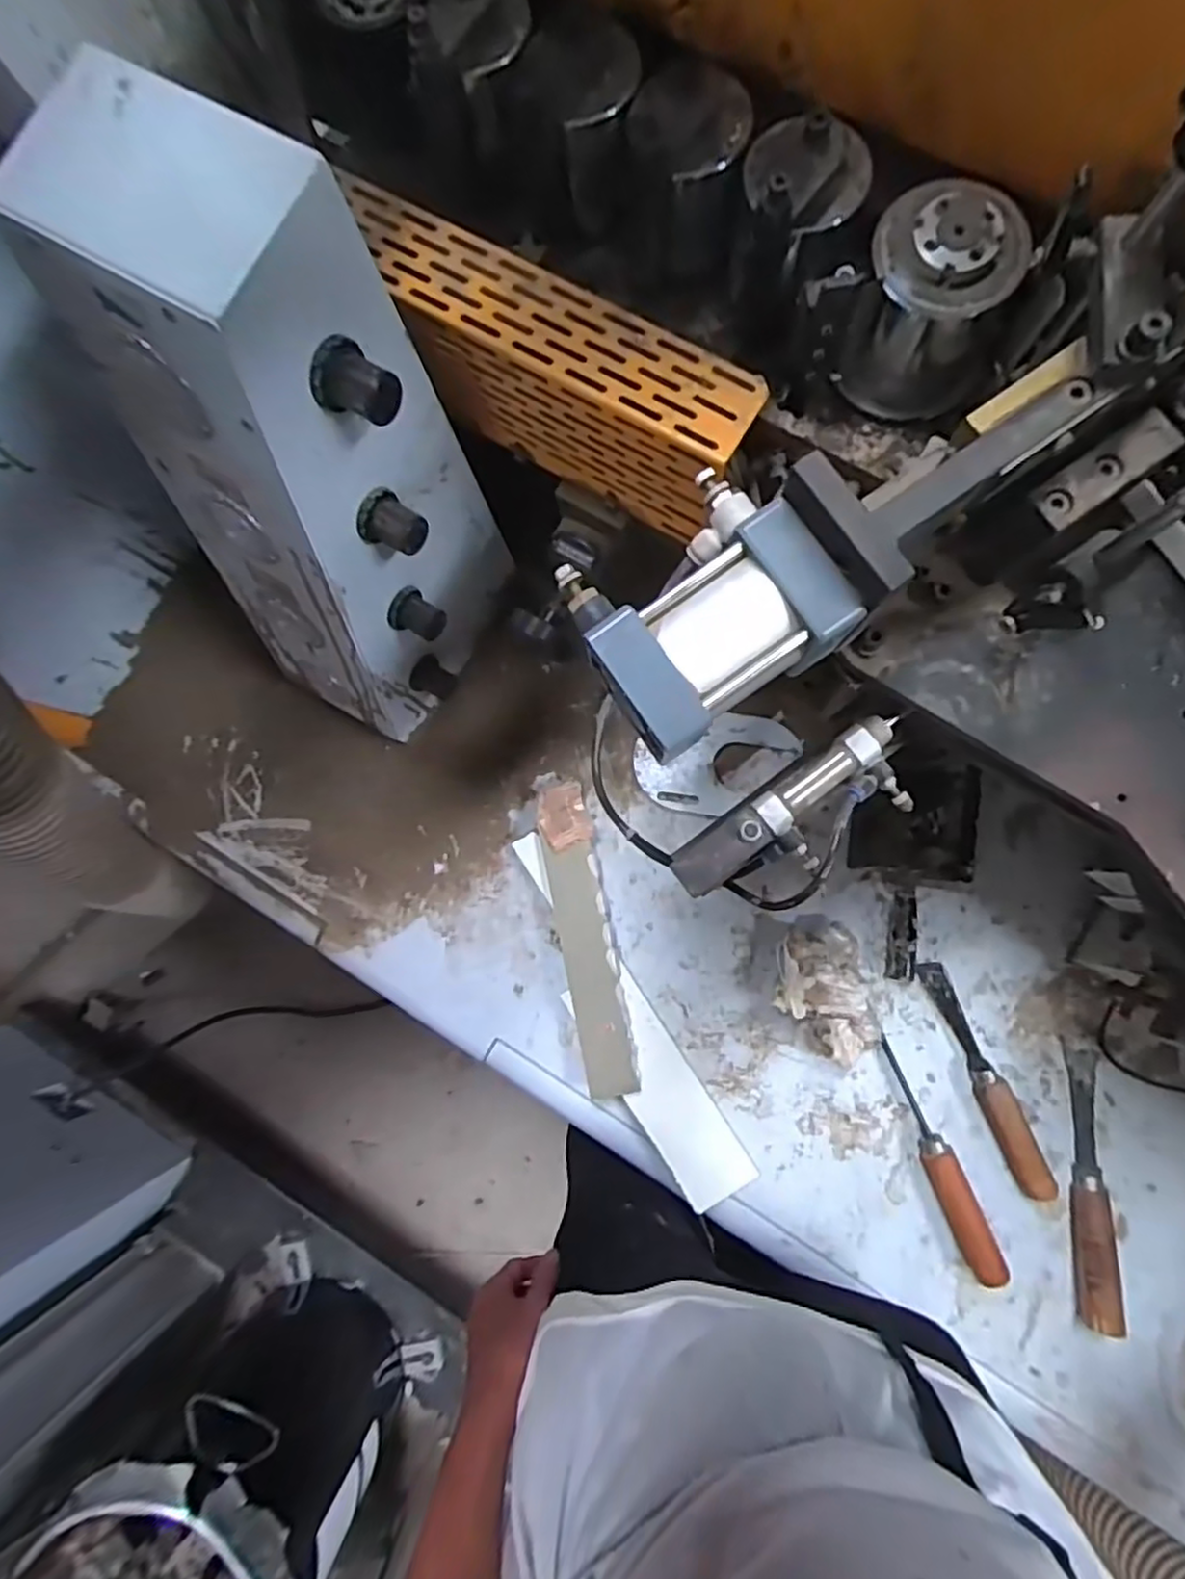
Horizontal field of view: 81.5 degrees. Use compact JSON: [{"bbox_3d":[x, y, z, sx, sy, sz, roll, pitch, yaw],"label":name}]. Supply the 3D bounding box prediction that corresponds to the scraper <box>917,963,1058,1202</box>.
[{"bbox_3d":[0.377,0.273,0.655,0.038,0.035,0.227,-22,83,4],"label":"scraper"}]

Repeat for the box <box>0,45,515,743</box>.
[{"bbox_3d":[-0.204,-0.191,0.510,0.177,0.410,0.230,28,87,7],"label":"box"}]

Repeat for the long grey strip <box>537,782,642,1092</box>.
[{"bbox_3d":[-0.006,0.150,0.694,0.053,0.017,0.311,-12,84,5],"label":"long grey strip"}]

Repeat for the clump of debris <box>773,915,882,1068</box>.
[{"bbox_3d":[0.227,0.195,0.660,0.102,0.067,0.137,-15,84,4],"label":"clump of debris"}]

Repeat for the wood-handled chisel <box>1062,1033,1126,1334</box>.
[{"bbox_3d":[0.463,0.364,0.634,0.026,0.041,0.241,1,85,6],"label":"wood-handled chisel"}]

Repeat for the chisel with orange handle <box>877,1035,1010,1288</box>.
[{"bbox_3d":[0.329,0.350,0.653,0.034,0.029,0.225,-24,83,3],"label":"chisel with orange handle"}]

